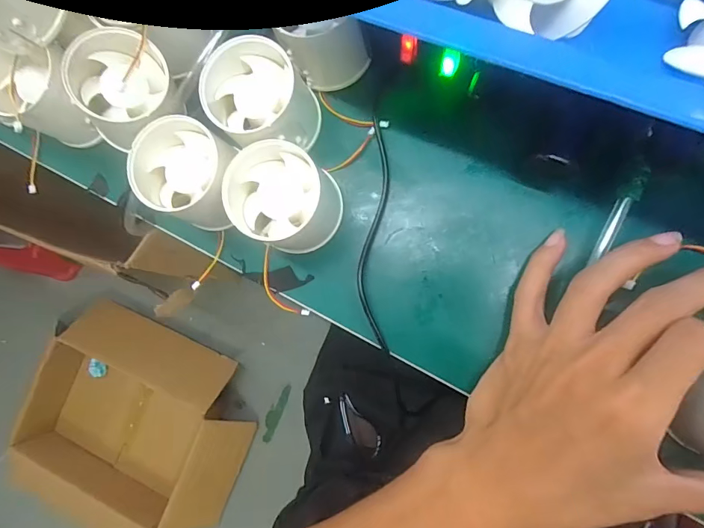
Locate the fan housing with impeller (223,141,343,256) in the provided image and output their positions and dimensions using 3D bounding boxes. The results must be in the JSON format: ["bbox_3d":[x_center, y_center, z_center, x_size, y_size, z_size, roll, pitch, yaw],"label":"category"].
[{"bbox_3d":[-0.037,-0.036,0.240,0.049,0.054,0.052,-1,86,9],"label":"fan housing with impeller"}]

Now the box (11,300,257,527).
[{"bbox_3d":[-0.503,0.391,0.991,0.501,0.131,0.529,21,90,10],"label":"box"}]

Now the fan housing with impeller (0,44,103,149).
[{"bbox_3d":[-0.188,-0.102,0.263,0.055,0.049,0.048,0,86,9],"label":"fan housing with impeller"}]

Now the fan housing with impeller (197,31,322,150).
[{"bbox_3d":[-0.050,-0.092,0.243,0.053,0.048,0.057,-31,82,6],"label":"fan housing with impeller"}]

